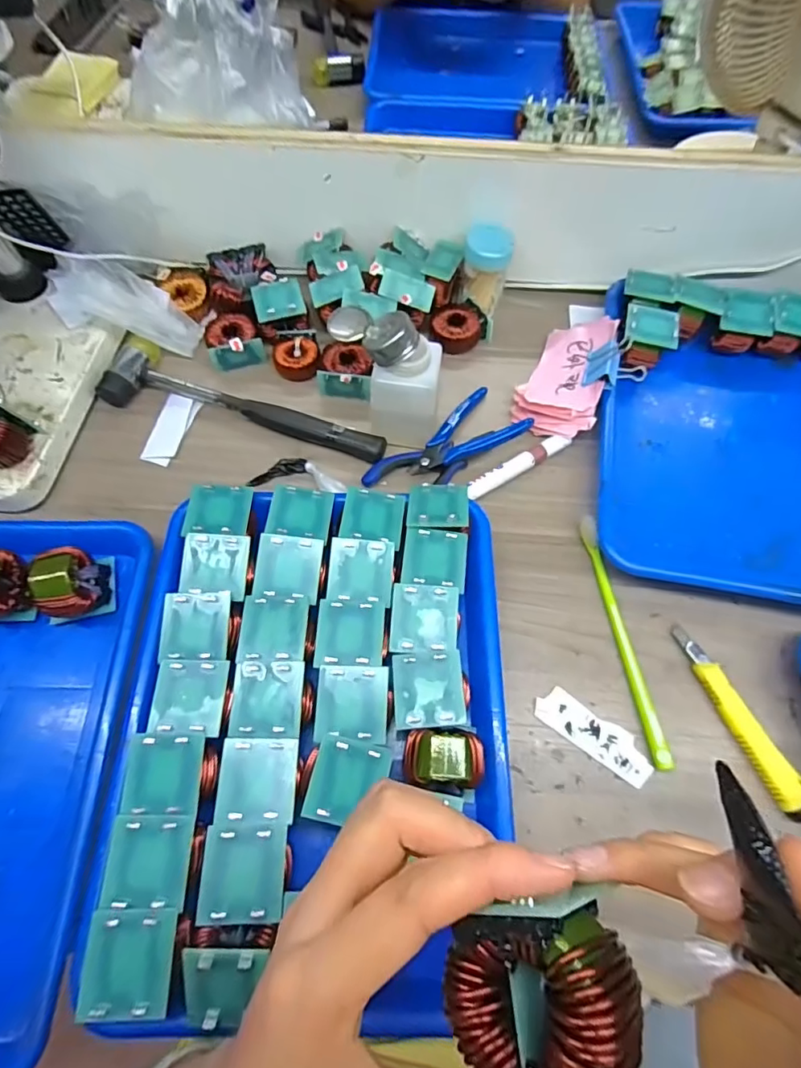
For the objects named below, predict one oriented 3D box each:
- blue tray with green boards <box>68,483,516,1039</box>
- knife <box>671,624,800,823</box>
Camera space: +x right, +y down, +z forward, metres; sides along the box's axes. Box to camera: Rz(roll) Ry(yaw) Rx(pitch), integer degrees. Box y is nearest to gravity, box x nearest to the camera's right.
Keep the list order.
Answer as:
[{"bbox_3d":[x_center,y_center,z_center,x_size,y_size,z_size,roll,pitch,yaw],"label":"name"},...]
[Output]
[{"bbox_3d":[-0.051,0.114,0.345,0.246,0.043,0.319,-1,64,-1],"label":"blue tray with green boards"},{"bbox_3d":[0.235,0.127,0.366,0.021,0.009,0.137,-22,67,-11],"label":"knife"}]

